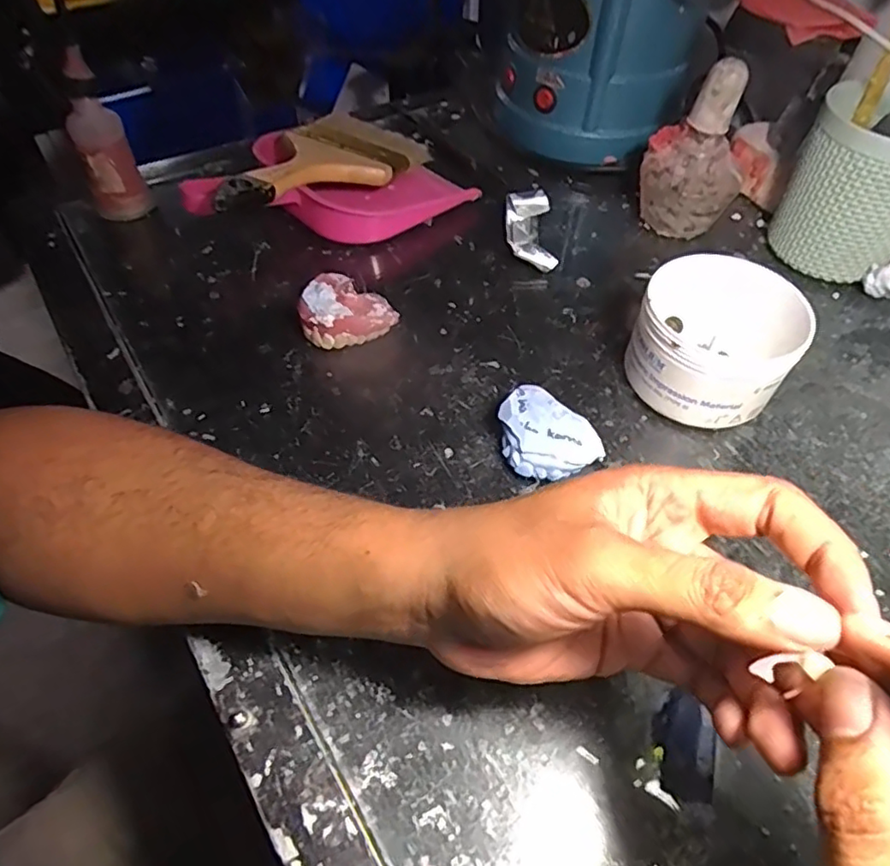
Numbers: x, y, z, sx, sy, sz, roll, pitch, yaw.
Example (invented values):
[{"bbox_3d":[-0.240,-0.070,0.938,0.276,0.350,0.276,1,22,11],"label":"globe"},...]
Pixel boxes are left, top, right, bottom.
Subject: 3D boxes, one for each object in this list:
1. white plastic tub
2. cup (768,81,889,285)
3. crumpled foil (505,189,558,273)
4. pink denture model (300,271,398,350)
[{"bbox_3d":[0.158,-0.052,0.371,0.088,0.071,0.078,30,57,20],"label":"white plastic tub"},{"bbox_3d":[0.296,-0.173,0.446,0.092,0.112,0.086,34,58,22],"label":"cup"},{"bbox_3d":[0.064,-0.152,0.472,0.033,0.028,0.068,-1,52,-3],"label":"crumpled foil"},{"bbox_3d":[-0.067,-0.087,0.417,0.061,0.028,0.061,1,52,-1],"label":"pink denture model"}]

